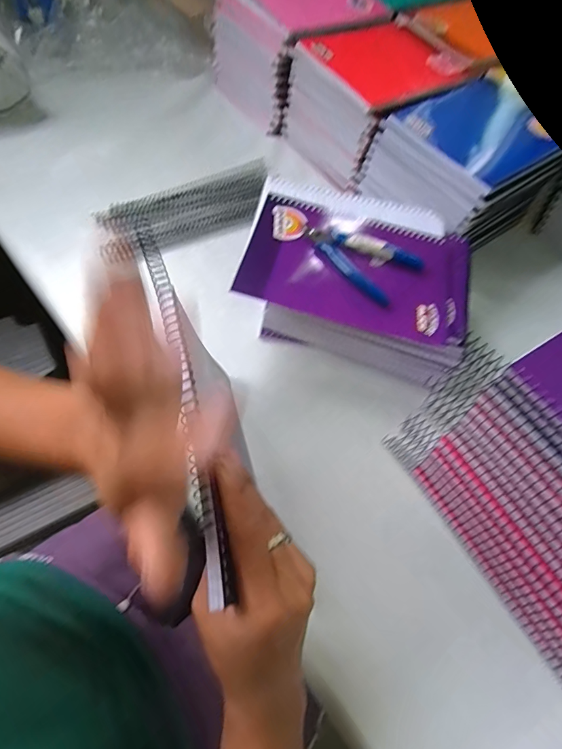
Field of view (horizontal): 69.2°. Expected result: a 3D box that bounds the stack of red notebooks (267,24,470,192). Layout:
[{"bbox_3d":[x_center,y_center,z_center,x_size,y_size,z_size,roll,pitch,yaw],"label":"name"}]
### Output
[{"bbox_3d":[0.123,-0.376,0.563,0.191,0.117,0.173,-36,70,-21],"label":"stack of red notebooks"}]

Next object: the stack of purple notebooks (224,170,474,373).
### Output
[{"bbox_3d":[0.074,-0.095,0.422,0.225,0.078,0.196,18,62,5],"label":"stack of purple notebooks"}]

